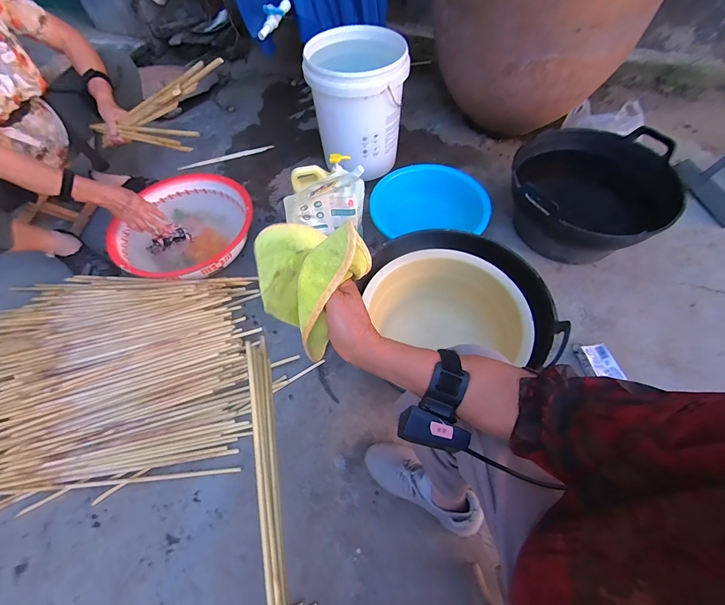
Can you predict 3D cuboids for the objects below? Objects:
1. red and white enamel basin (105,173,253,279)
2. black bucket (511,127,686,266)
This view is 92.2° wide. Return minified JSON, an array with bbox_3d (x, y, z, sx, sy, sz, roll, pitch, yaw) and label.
[{"bbox_3d":[-0.512,-0.217,1.020,0.362,0.099,0.379,-1,58,2],"label":"red and white enamel basin"},{"bbox_3d":[0.593,-0.291,0.971,0.396,0.225,0.396,-1,58,2],"label":"black bucket"}]

